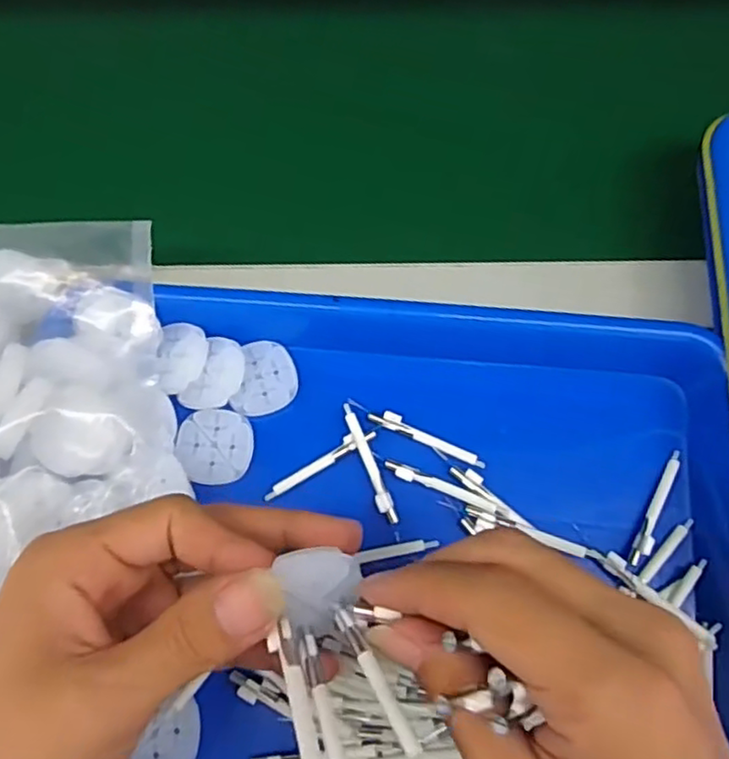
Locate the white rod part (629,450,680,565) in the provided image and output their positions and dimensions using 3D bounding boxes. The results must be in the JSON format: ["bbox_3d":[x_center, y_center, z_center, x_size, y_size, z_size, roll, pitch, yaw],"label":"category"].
[{"bbox_3d":[0.133,0.057,0.300,0.007,0.009,0.058,27,73,9],"label":"white rod part"}]

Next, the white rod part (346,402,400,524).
[{"bbox_3d":[0.002,0.039,0.308,0.007,0.004,0.059,-21,72,-7],"label":"white rod part"}]

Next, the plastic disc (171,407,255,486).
[{"bbox_3d":[-0.071,0.032,0.312,0.034,0.004,0.035,3,69,-9],"label":"plastic disc"}]

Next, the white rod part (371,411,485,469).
[{"bbox_3d":[0.030,0.027,0.314,0.058,0.004,0.008,24,73,8],"label":"white rod part"}]

